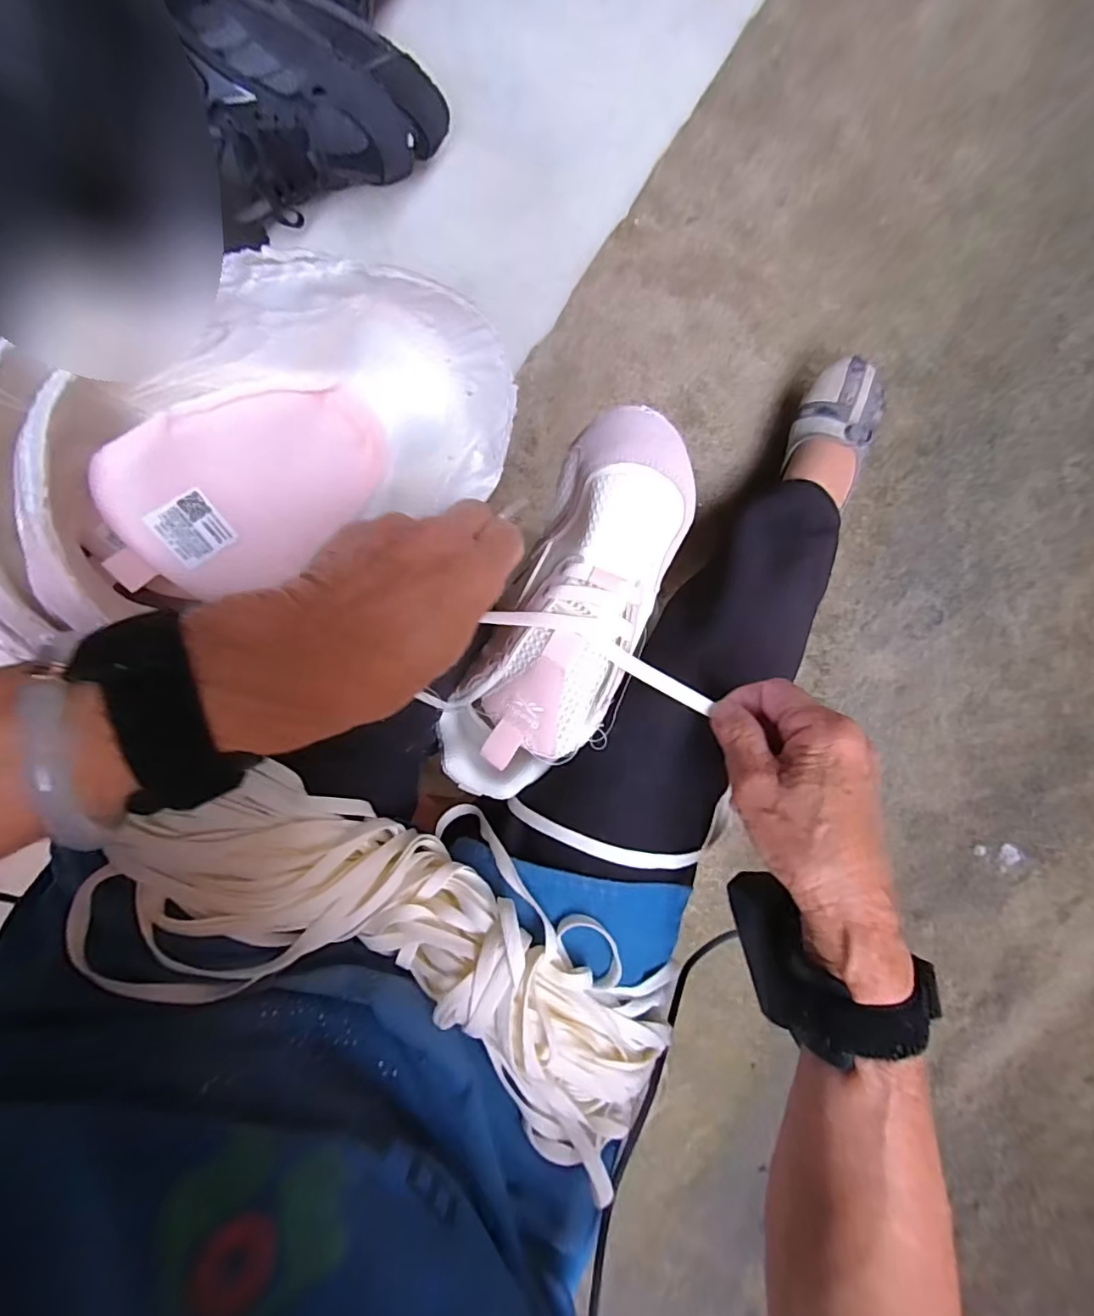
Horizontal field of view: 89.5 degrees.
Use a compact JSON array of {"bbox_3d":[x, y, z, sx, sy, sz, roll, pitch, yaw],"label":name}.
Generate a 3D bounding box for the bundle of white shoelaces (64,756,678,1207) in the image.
[{"bbox_3d":[-0.061,0.159,0.304,0.295,0.083,0.117,26,95,-4],"label":"bundle of white shoelaces"}]

